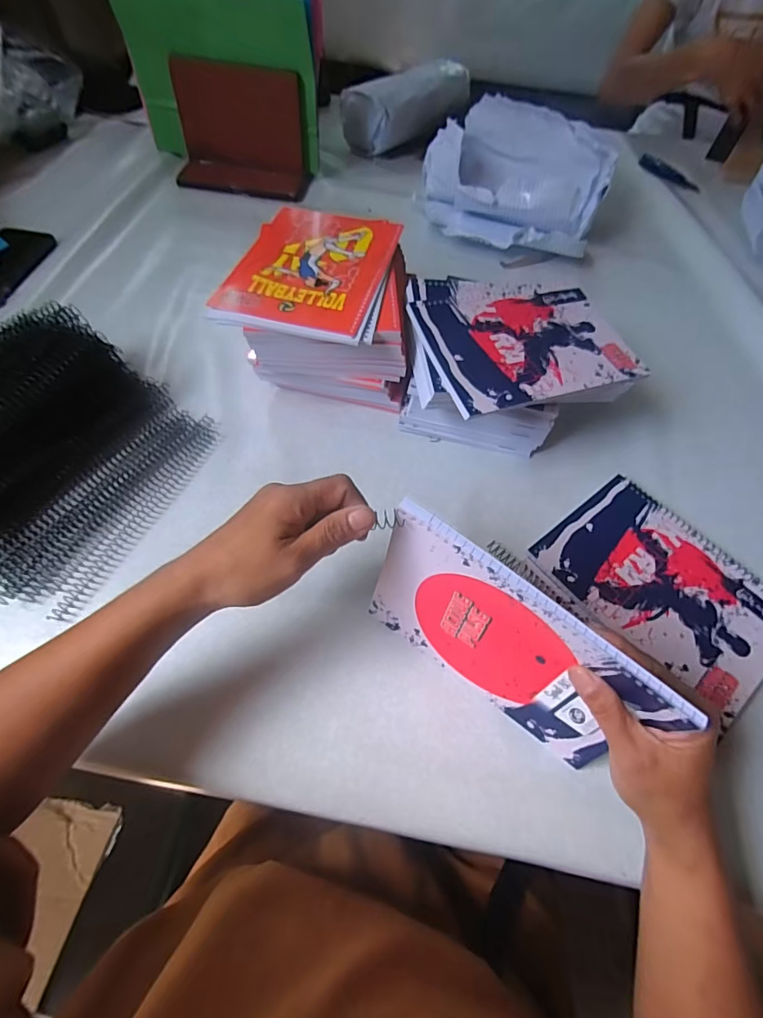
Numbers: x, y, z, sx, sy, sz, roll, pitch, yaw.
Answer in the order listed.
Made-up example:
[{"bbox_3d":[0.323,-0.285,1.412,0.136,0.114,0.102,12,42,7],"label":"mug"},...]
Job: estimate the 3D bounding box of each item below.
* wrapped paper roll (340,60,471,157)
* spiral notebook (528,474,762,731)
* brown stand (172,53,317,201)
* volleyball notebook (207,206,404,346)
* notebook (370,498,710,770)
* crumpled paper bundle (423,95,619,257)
[{"bbox_3d":[0.056,-0.729,0.838,0.242,0.084,0.102,-39,67,-23],"label":"wrapped paper roll"},{"bbox_3d":[0.254,0.070,0.415,0.145,0.013,0.197,-33,65,-21],"label":"spiral notebook"},{"bbox_3d":[-0.218,-0.568,0.706,0.198,0.142,0.081,3,58,-1],"label":"brown stand"},{"bbox_3d":[-0.068,-0.243,0.468,0.145,0.010,0.205,14,58,6],"label":"volleyball notebook"},{"bbox_3d":[0.078,0.092,0.317,0.192,0.142,0.011,35,55,17],"label":"notebook"},{"bbox_3d":[0.198,-0.492,0.702,0.274,0.111,0.228,28,61,14],"label":"crumpled paper bundle"}]

